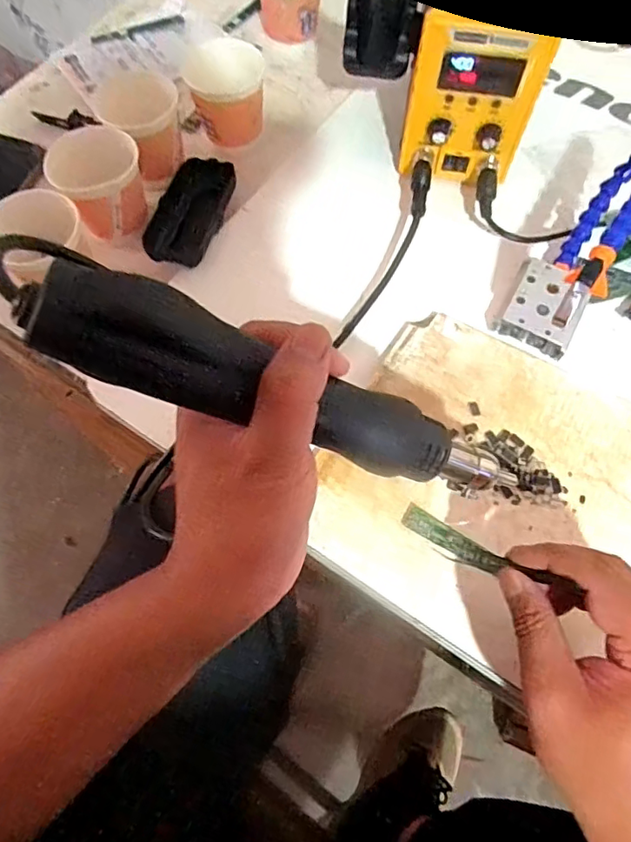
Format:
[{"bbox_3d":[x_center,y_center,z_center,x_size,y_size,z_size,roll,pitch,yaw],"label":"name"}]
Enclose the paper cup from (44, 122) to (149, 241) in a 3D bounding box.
[{"bbox_3d":[-0.176,-0.196,0.456,0.067,0.064,0.064,0,67,0],"label":"paper cup"}]

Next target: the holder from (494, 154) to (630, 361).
[{"bbox_3d":[0.204,-0.136,0.409,0.056,0.098,0.155,32,71,13],"label":"holder"}]

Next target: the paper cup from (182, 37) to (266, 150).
[{"bbox_3d":[-0.079,-0.295,0.502,0.066,0.068,0.071,0,67,0],"label":"paper cup"}]

